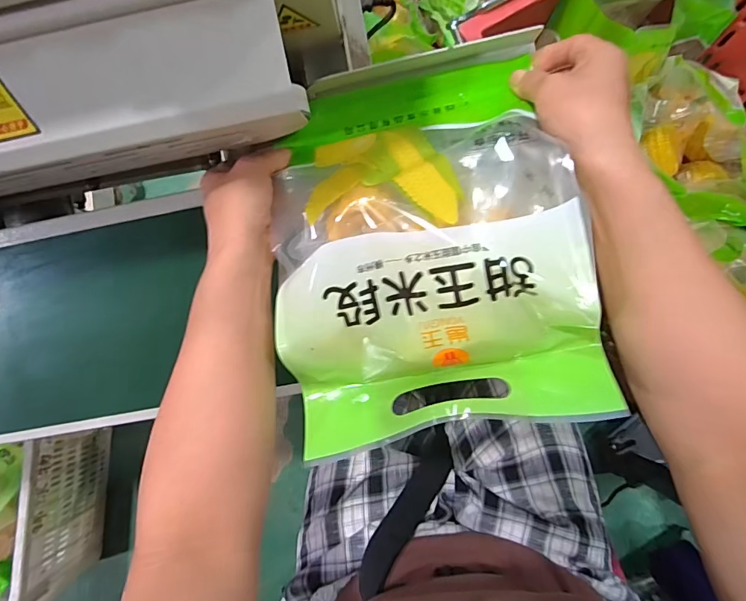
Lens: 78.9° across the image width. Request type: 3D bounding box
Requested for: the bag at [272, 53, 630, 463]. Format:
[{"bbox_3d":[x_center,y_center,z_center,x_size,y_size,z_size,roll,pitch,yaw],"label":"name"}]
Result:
[{"bbox_3d":[0.031,-0.045,0.325,0.209,0.075,0.276,-12,82,3],"label":"bag"}]

